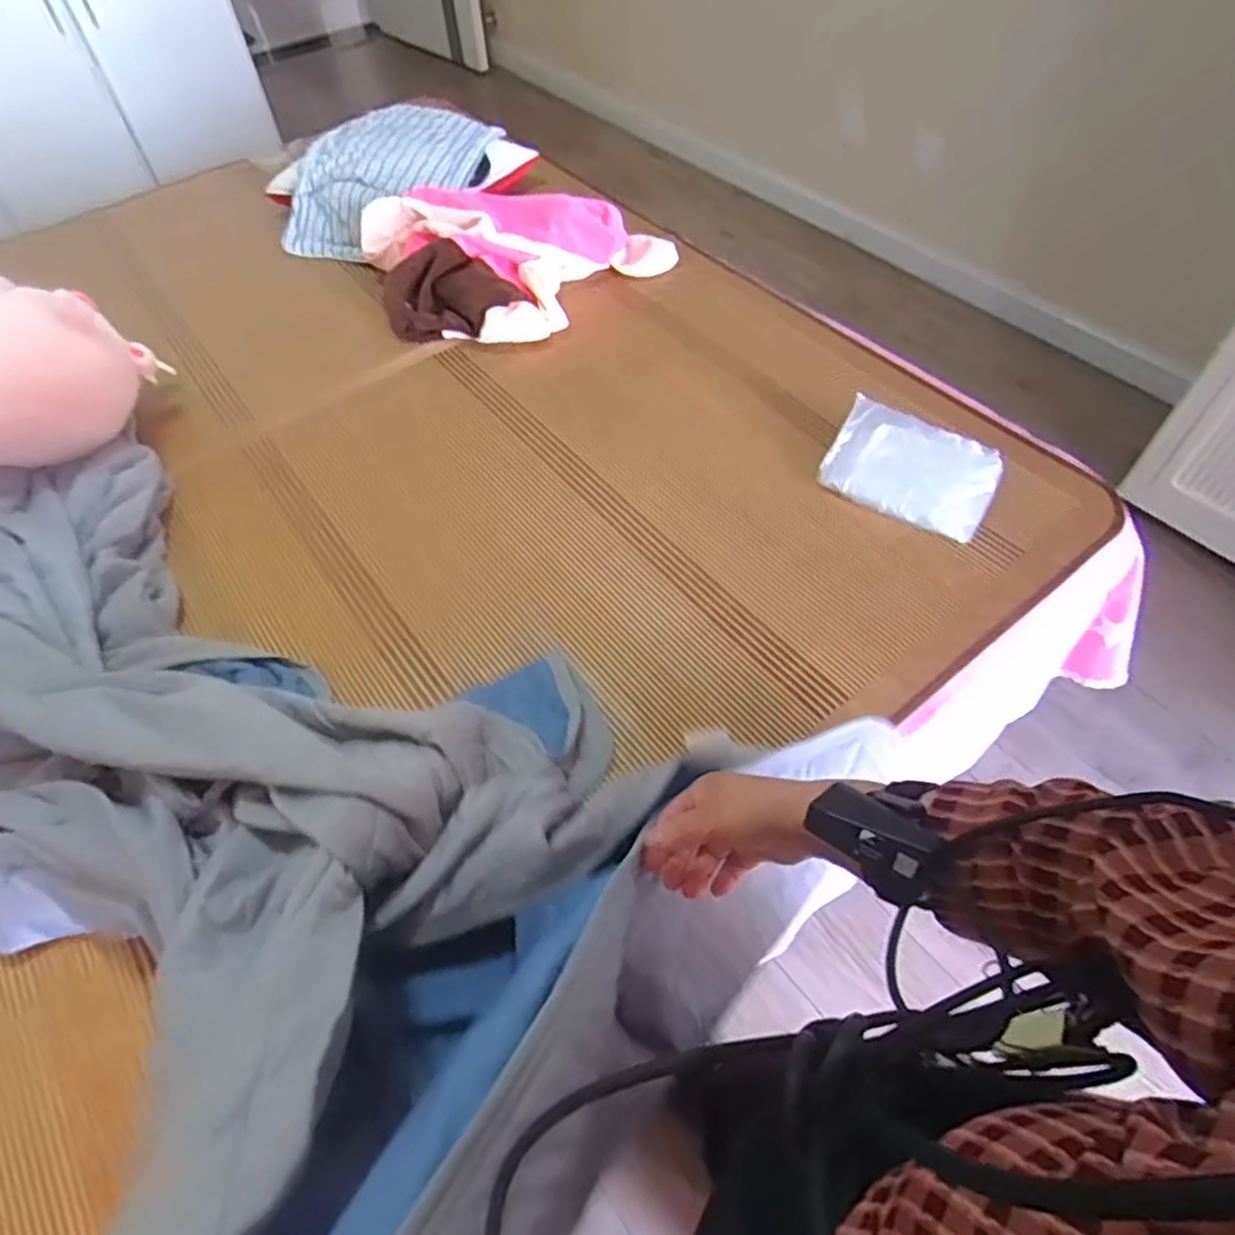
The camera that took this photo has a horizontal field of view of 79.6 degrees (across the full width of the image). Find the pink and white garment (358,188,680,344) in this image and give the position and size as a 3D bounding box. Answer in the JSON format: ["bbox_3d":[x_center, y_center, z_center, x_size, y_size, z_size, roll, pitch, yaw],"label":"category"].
[{"bbox_3d":[-0.169,-0.578,1.217,0.525,0.111,0.292,-1,55,1],"label":"pink and white garment"}]

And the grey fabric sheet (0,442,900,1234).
[{"bbox_3d":[-0.430,-0.022,0.636,1.154,0.427,0.537,29,62,21],"label":"grey fabric sheet"}]

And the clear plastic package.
[{"bbox_3d":[0.375,-0.193,0.944,0.203,0.062,0.125,27,61,21],"label":"clear plastic package"}]

